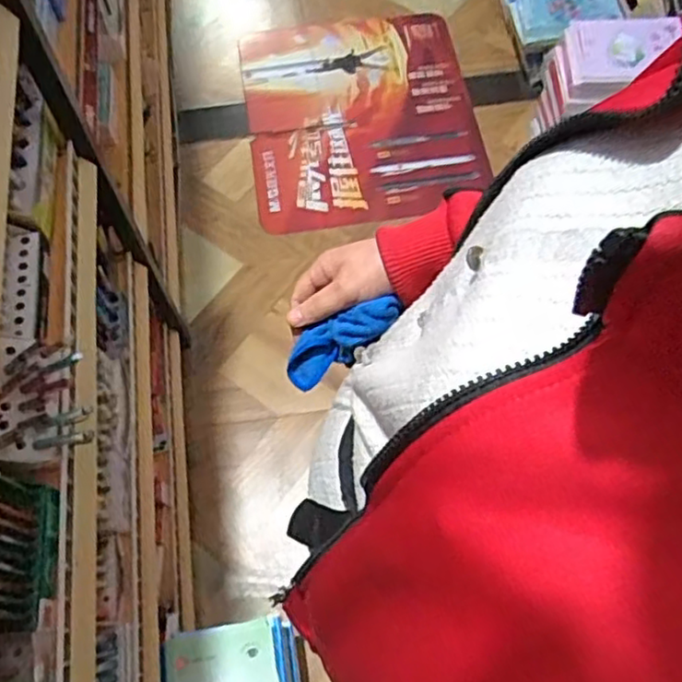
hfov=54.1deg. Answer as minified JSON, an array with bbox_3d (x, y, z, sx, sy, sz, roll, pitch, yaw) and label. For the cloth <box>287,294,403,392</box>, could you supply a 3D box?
[{"bbox_3d":[0.001,-0.002,0.532,0.101,0.028,0.039,-35,67,16],"label":"cloth"}]

